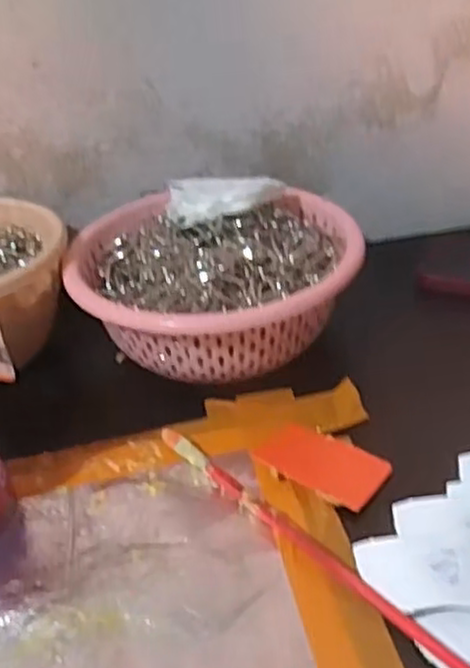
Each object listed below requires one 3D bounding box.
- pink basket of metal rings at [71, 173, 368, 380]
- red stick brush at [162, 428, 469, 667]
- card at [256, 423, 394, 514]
[{"bbox_3d":[-0.016,-0.048,0.575,0.219,0.090,0.178,-4,34,2],"label":"pink basket of metal rings"},{"bbox_3d":[0.039,0.119,0.410,0.012,0.005,0.257,-29,41,-31],"label":"red stick brush"},{"bbox_3d":[0.055,0.082,0.469,0.082,0.004,0.046,21,42,33],"label":"card"}]

